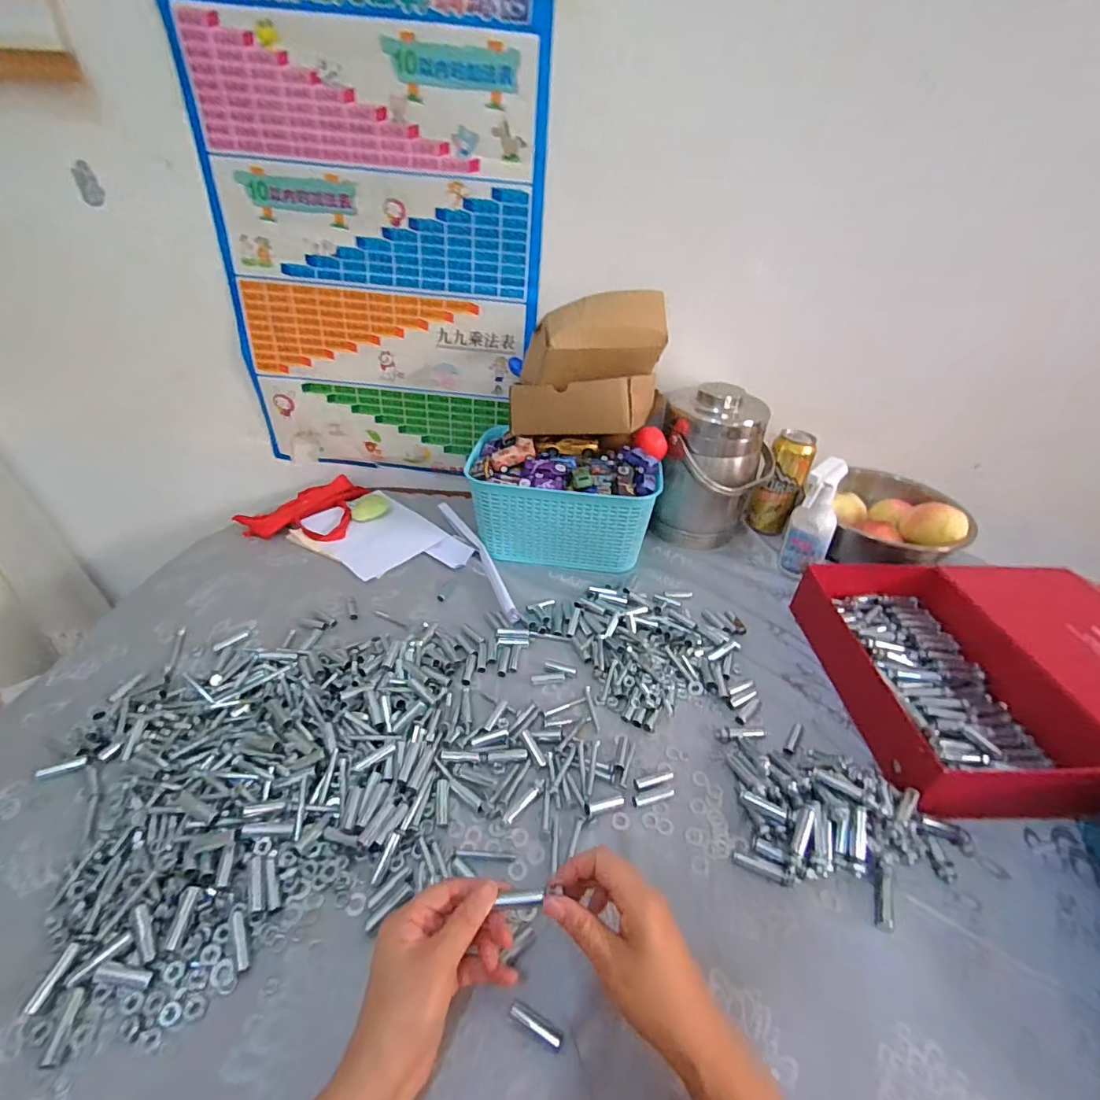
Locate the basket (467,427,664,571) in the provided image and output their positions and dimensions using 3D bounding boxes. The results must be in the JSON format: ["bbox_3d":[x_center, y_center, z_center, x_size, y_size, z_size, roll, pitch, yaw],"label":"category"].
[{"bbox_3d":[0.018,-0.072,0.799,0.277,0.138,0.158,7,36,4],"label":"basket"}]

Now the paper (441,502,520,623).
[{"bbox_3d":[-0.108,0.009,0.768,0.026,0.018,0.292,-15,40,-24],"label":"paper"}]

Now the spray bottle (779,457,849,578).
[{"bbox_3d":[0.371,-0.031,0.729,0.061,0.186,0.056,23,40,24],"label":"spray bottle"}]

